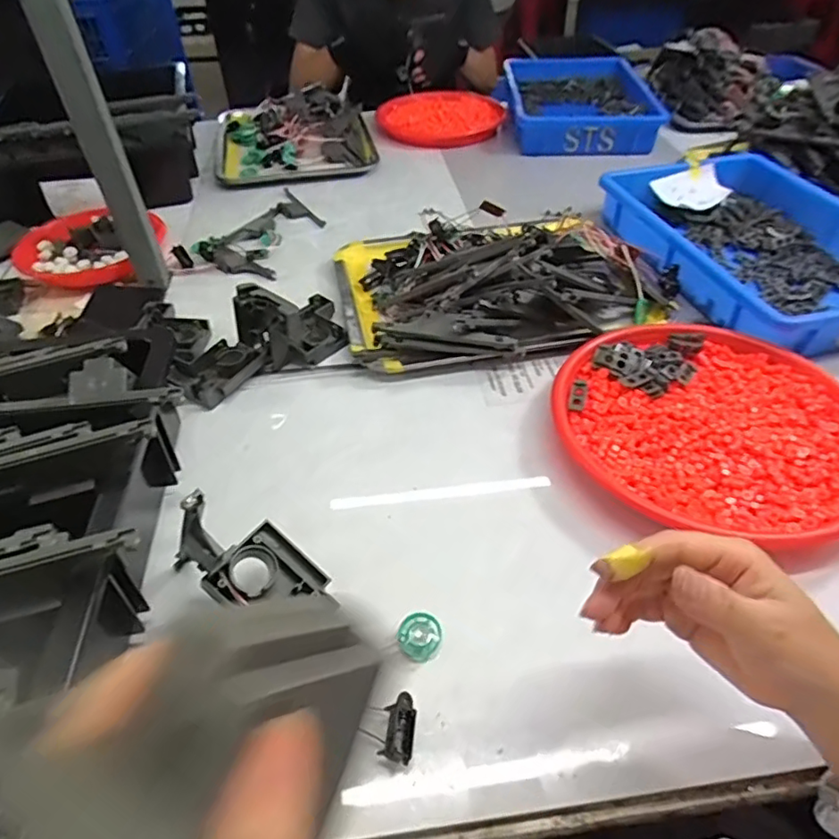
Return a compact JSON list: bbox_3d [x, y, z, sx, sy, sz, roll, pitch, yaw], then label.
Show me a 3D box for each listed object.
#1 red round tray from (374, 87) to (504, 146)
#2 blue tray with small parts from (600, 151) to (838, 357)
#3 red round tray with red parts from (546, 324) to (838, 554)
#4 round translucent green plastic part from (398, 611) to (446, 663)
[{"bbox_3d":[0.038,-0.576,1.080,0.226,0.036,0.235,-1,45,1],"label":"red round tray"},{"bbox_3d":[0.404,-0.212,0.696,0.263,0.059,0.366,-14,46,-11],"label":"blue tray with small parts"},{"bbox_3d":[0.248,0.008,0.501,0.255,0.037,0.244,0,46,0],"label":"red round tray with red parts"},{"bbox_3d":[0.001,0.143,0.384,0.028,0.014,0.031,21,49,22],"label":"round translucent green plastic part"}]

